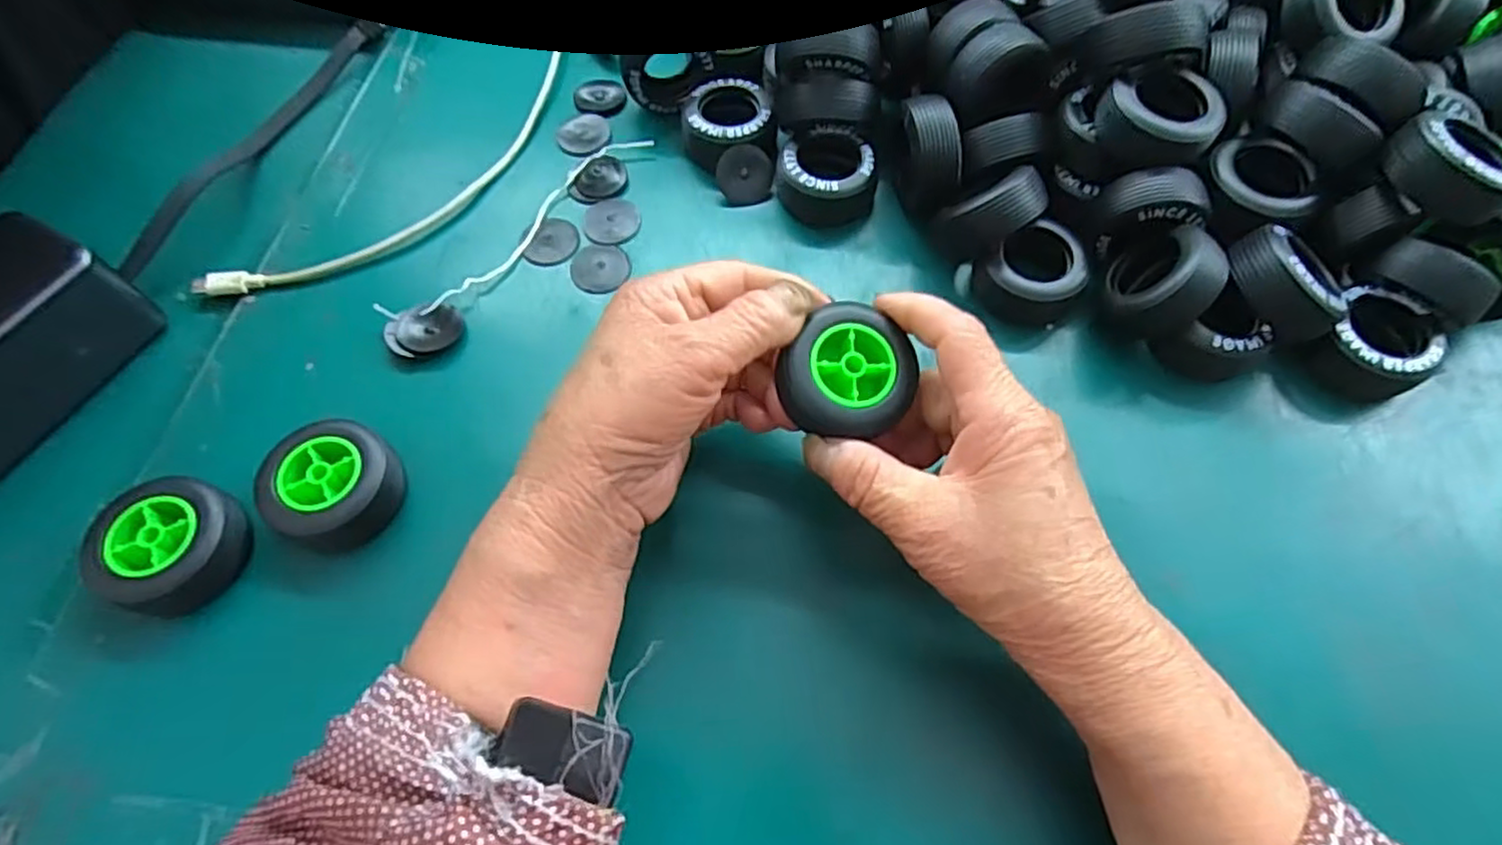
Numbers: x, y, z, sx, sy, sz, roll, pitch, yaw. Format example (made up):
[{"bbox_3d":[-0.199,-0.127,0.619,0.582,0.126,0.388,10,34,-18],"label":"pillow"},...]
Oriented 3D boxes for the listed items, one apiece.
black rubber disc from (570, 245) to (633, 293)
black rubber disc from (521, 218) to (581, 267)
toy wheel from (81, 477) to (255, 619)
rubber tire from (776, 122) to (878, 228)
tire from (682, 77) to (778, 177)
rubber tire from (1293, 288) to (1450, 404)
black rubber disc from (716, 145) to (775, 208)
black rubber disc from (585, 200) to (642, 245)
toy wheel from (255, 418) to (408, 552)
[{"bbox_3d":[-0.072,-0.075,0.348,0.027,0.004,0.029,0,63,0],"label":"black rubber disc"},{"bbox_3d":[-0.098,-0.089,0.355,0.027,0.004,0.028,0,63,0],"label":"black rubber disc"},{"bbox_3d":[-0.217,0.046,0.272,0.046,0.024,0.047,0,63,0],"label":"toy wheel"},{"bbox_3d":[0.038,-0.123,0.361,0.048,0.027,0.041,3,63,2],"label":"rubber tire"},{"bbox_3d":[-0.011,-0.150,0.377,0.045,0.025,0.048,-12,63,-6],"label":"tire"},{"bbox_3d":[0.270,-0.033,0.316,0.044,0.026,0.047,0,63,0],"label":"rubber tire"},{"bbox_3d":[-0.003,-0.124,0.365,0.028,0.027,0.004,-8,23,-5],"label":"black rubber disc"},{"bbox_3d":[-0.069,-0.101,0.359,0.027,0.004,0.028,0,63,0],"label":"black rubber disc"},{"bbox_3d":[-0.164,0.025,0.286,0.046,0.023,0.046,0,63,0],"label":"toy wheel"}]

